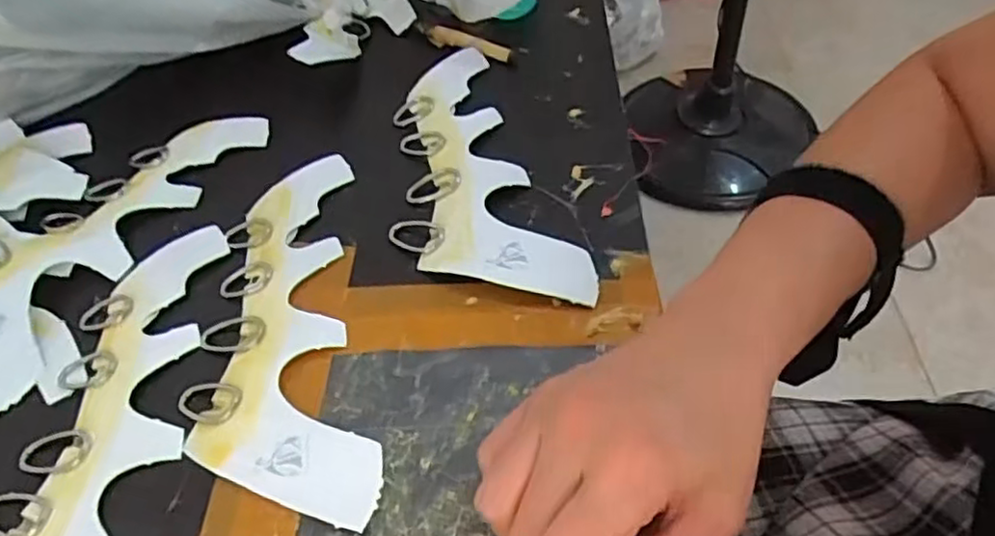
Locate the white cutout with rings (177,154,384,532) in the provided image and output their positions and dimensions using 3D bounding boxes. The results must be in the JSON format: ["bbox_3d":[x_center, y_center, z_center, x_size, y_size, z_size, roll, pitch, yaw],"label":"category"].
[{"bbox_3d":[-0.112,0.029,0.350,0.085,0.008,0.215,-12,52,-4],"label":"white cutout with rings"}]

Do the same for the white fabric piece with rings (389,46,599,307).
[{"bbox_3d":[-0.020,-0.055,0.405,0.086,0.010,0.214,-17,52,-8],"label":"white fabric piece with rings"}]

